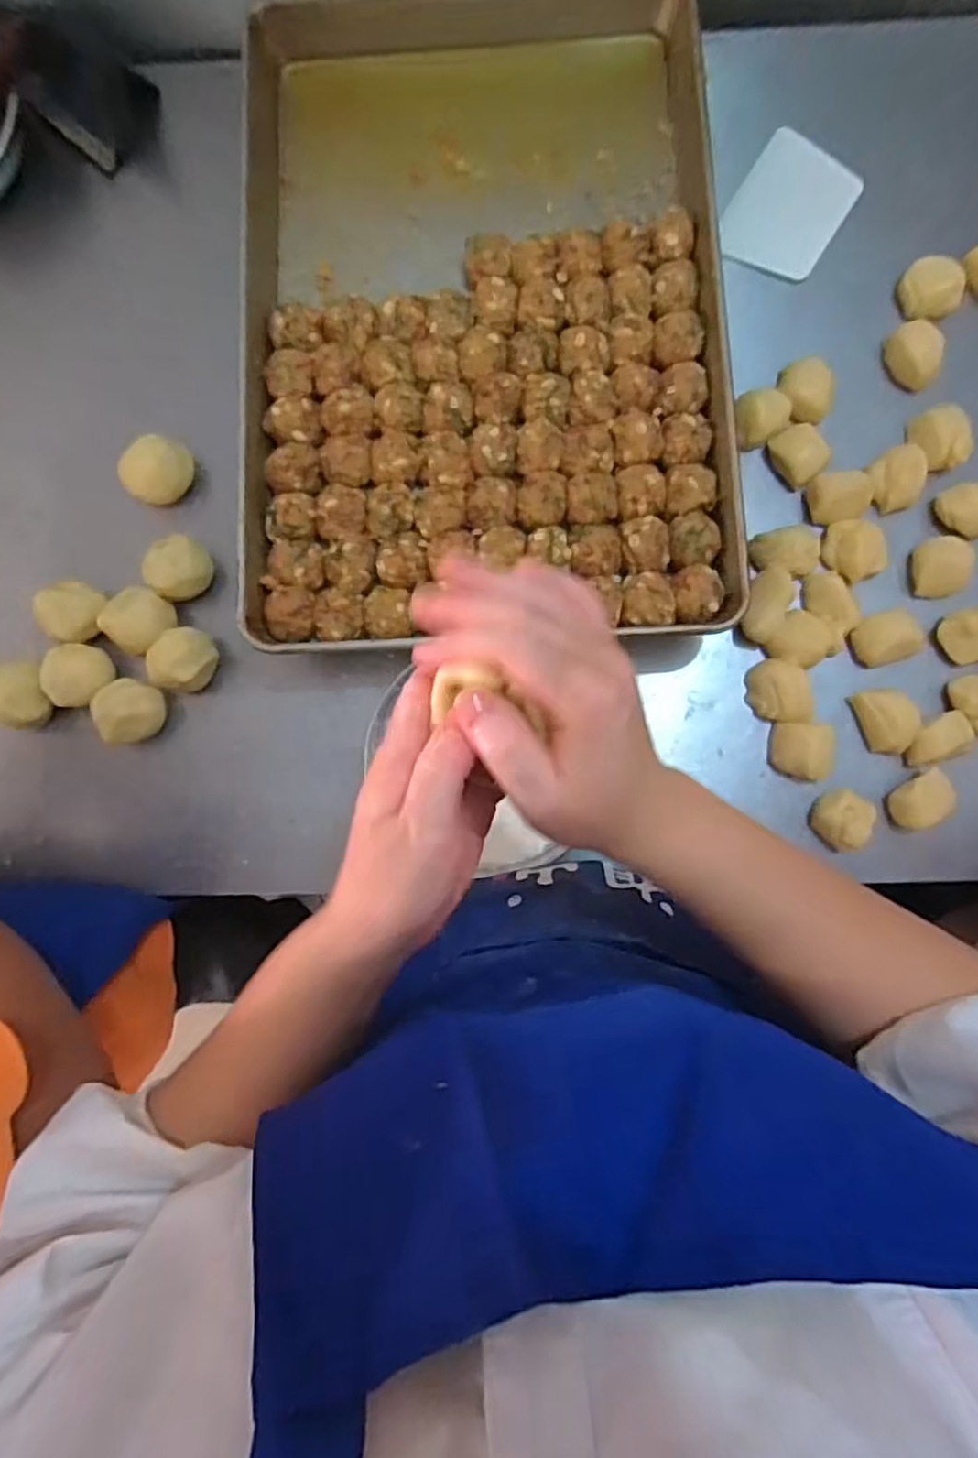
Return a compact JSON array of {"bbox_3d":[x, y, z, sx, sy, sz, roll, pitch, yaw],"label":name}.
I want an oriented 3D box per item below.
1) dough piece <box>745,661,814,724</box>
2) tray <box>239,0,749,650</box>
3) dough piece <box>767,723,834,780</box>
[{"bbox_3d":[0.246,-0.031,0.604,0.046,0.030,0.052,5,86,2],"label":"dough piece"},{"bbox_3d":[-0.009,-0.369,0.617,0.392,0.065,0.598,-2,79,3],"label":"tray"},{"bbox_3d":[0.261,0.018,0.595,0.042,0.034,0.047,4,86,2],"label":"dough piece"}]

